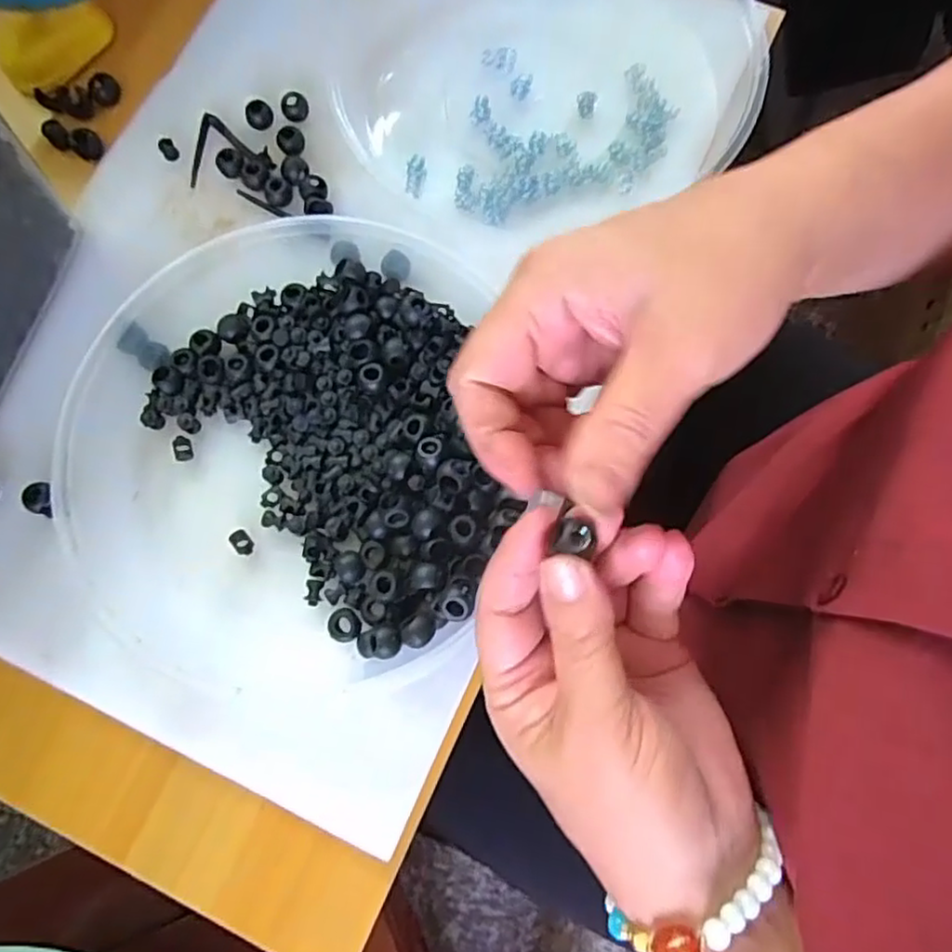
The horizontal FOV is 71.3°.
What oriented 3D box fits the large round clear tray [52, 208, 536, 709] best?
[{"bbox_3d":[-0.101,-0.012,0.327,0.216,0.042,0.228,0,76,1],"label":"large round clear tray"}]

